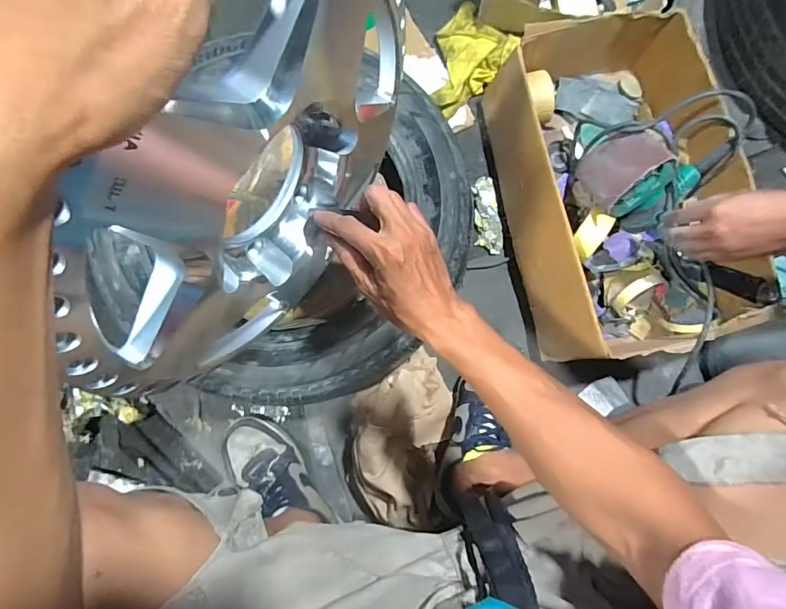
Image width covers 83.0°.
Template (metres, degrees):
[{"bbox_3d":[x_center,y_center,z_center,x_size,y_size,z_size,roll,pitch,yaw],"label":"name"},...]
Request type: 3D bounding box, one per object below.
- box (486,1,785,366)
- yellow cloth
[{"bbox_3d":[0.337,-0.174,0.669,0.308,0.144,0.482,-9,84,-2],"label":"box"},{"bbox_3d":[0.118,-0.422,0.760,0.128,0.028,0.186,40,85,3],"label":"yellow cloth"}]

